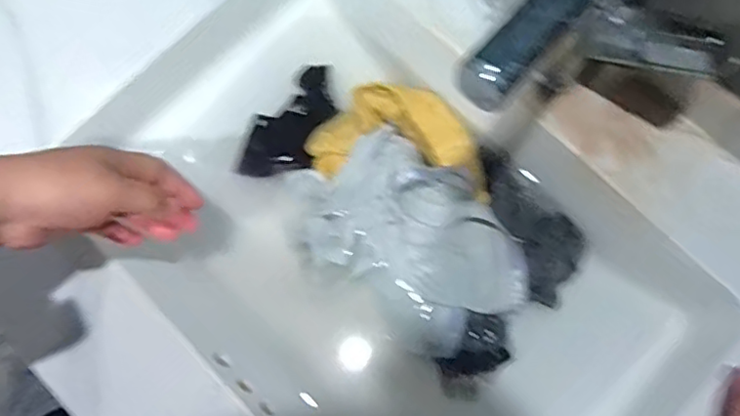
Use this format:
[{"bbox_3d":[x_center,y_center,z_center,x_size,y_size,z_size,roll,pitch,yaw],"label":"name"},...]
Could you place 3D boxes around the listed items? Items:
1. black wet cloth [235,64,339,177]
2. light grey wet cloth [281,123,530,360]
[{"bbox_3d":[-0.076,-0.088,0.625,0.067,0.023,0.136,25,77,7],"label":"black wet cloth"},{"bbox_3d":[0.030,0.028,0.577,0.152,0.054,0.215,-33,77,-8],"label":"light grey wet cloth"}]

